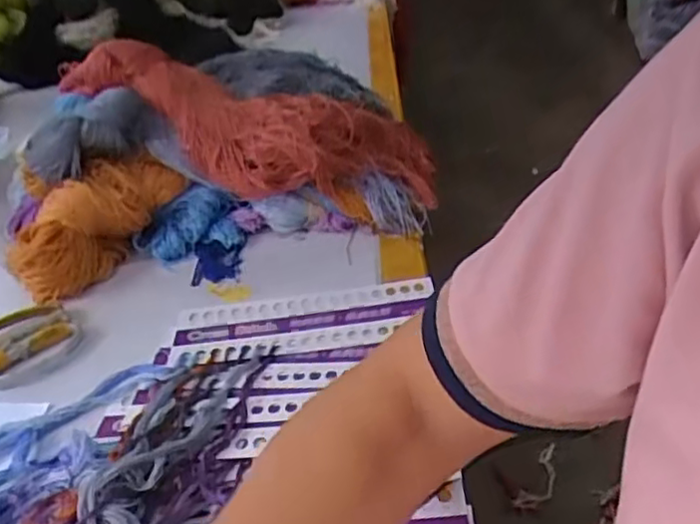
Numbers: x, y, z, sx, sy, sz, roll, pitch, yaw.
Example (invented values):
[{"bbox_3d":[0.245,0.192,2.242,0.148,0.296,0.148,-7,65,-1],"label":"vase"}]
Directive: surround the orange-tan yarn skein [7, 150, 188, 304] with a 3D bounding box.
[{"bbox_3d":[-0.269,-0.041,0.706,0.076,0.088,0.194,17,54,32],"label":"orange-tan yarn skein"}]

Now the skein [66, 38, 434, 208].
[{"bbox_3d":[-0.126,-0.164,0.785,0.456,0.083,0.174,18,39,8],"label":"skein"}]

